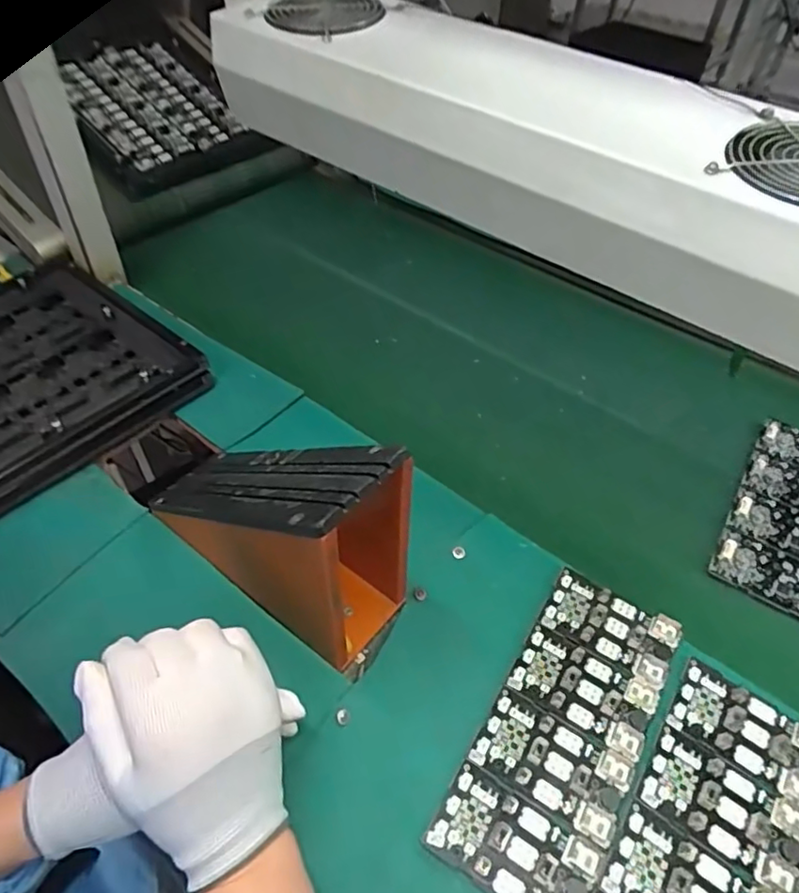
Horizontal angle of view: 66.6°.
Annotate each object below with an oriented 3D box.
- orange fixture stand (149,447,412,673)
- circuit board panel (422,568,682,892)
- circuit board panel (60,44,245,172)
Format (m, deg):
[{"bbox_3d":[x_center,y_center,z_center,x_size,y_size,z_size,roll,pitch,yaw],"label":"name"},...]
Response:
[{"bbox_3d":[-0.102,0.036,0.438,0.224,0.176,0.081,31,53,24],"label":"orange fixture stand"},{"bbox_3d":[0.113,0.188,0.413,0.092,0.011,0.218,26,52,20],"label":"circuit board panel"},{"bbox_3d":[-0.371,-0.493,0.877,0.214,0.040,0.191,45,63,7],"label":"circuit board panel"}]

